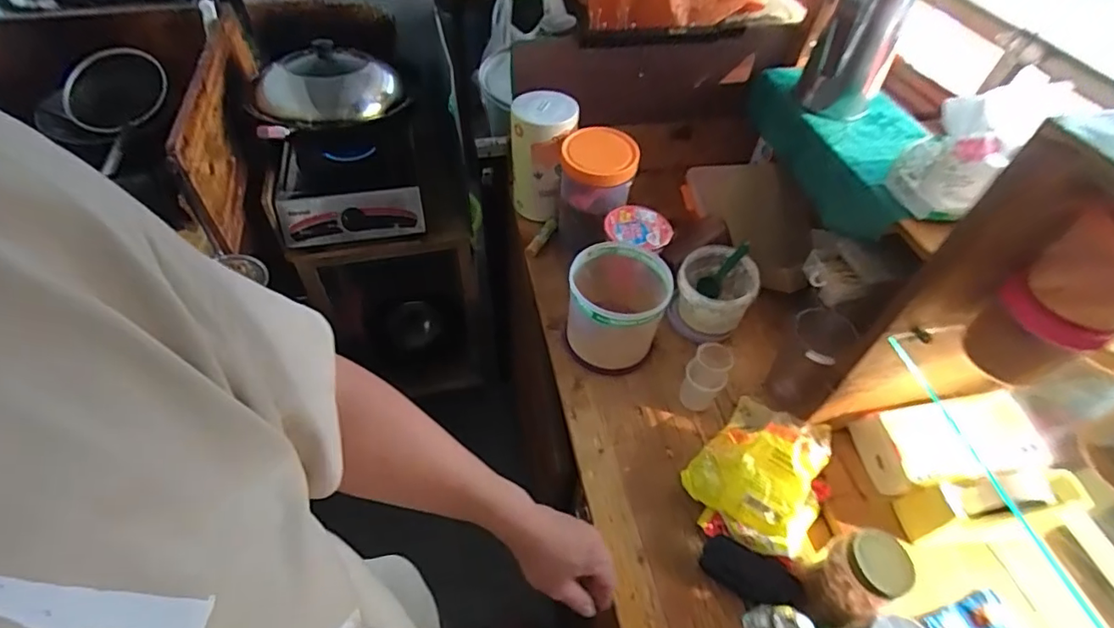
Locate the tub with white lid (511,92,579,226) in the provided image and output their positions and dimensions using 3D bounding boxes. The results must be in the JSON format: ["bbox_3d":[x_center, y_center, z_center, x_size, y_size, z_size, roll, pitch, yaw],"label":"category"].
[{"bbox_3d":[-0.025,-0.281,0.970,0.108,0.212,0.113,1,50,-1],"label":"tub with white lid"}]

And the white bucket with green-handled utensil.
[{"bbox_3d":[0.248,-0.035,0.846,0.129,0.110,0.109,-14,52,-13],"label":"white bucket with green-handled utensil"}]

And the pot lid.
[{"bbox_3d":[-0.478,-0.464,1.095,0.304,0.097,0.241,-12,52,-11],"label":"pot lid"}]

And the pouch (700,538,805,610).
[{"bbox_3d":[0.225,0.302,0.623,0.111,0.016,0.049,17,51,28],"label":"pouch"}]

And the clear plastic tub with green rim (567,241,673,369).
[{"bbox_3d":[0.089,-0.011,0.803,0.139,0.131,0.138,1,50,-1],"label":"clear plastic tub with green rim"}]

